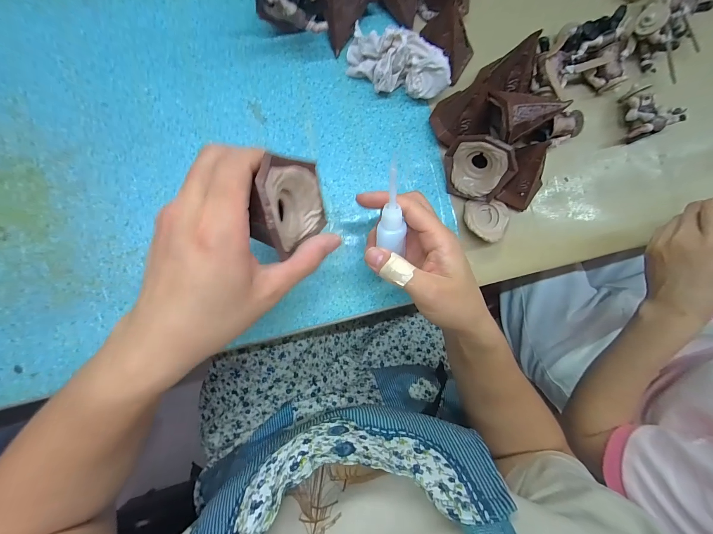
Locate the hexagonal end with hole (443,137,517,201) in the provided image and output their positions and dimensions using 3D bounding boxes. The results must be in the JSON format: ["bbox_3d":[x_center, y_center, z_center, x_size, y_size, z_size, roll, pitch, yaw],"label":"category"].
[{"bbox_3d":[0.119,-0.098,0.301,0.063,0.062,0.017,28,49,15],"label":"hexagonal end with hole"}]

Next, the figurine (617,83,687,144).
[{"bbox_3d":[0.326,-0.177,0.340,0.051,0.027,0.056,-20,89,-7],"label":"figurine"}]

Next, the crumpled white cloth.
[{"bbox_3d":[0.042,-0.203,0.301,0.104,0.048,0.052,16,85,-5],"label":"crumpled white cloth"}]

